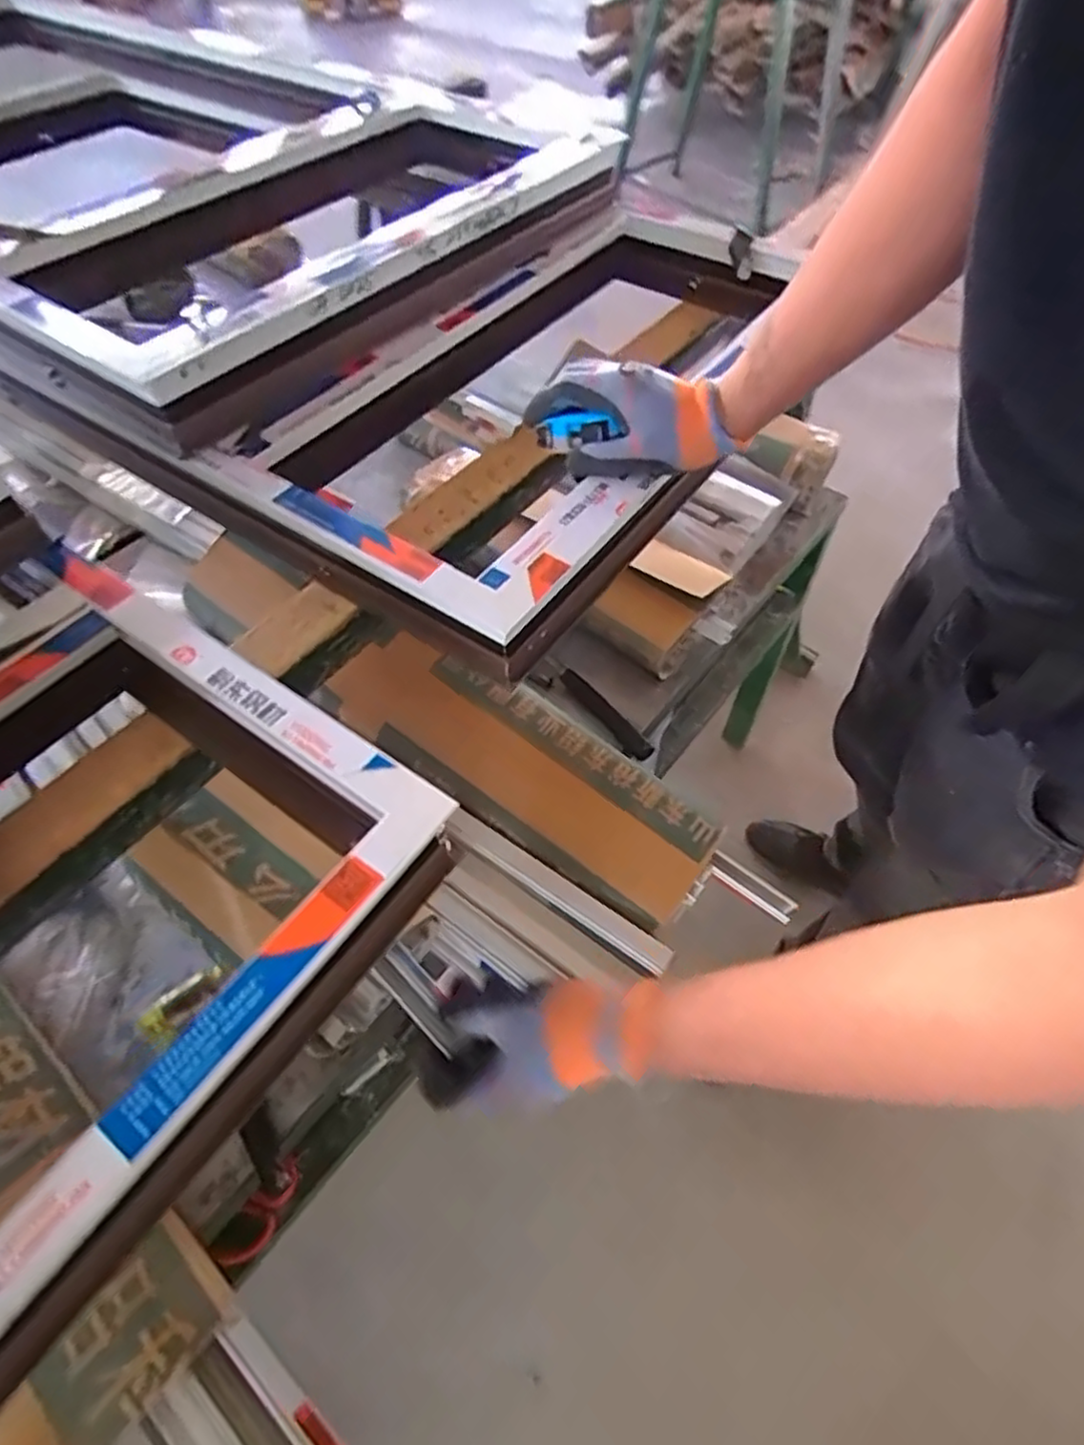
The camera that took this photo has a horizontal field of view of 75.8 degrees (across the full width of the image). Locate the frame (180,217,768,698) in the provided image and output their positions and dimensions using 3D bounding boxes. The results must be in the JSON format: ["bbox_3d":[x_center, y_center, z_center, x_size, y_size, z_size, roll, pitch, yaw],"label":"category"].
[{"bbox_3d":[0.010,-0.316,0.672,0.319,0.074,0.589,29,60,18],"label":"frame"}]

